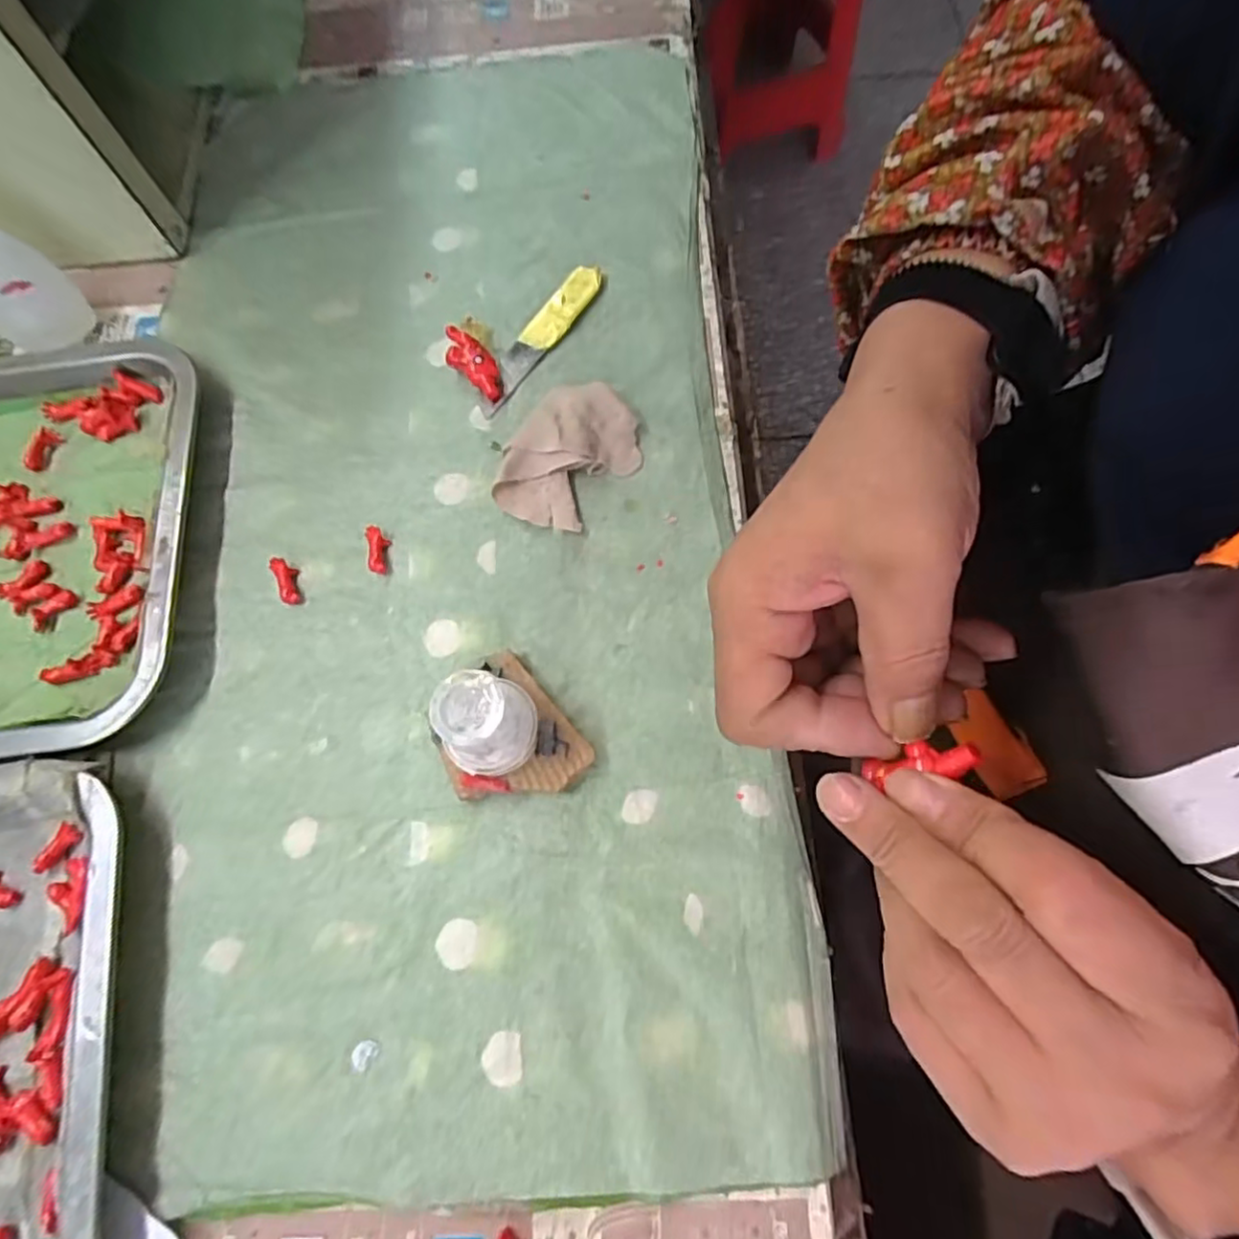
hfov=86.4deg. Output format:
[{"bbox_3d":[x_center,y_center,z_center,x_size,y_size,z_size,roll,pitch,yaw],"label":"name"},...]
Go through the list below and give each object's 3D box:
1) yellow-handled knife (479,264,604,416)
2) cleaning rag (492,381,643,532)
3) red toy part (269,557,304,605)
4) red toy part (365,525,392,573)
[{"bbox_3d":[-0.044,-0.150,0.348,0.020,0.008,0.101,34,75,13],"label":"yellow-handled knife"},{"bbox_3d":[-0.024,-0.080,0.319,0.056,0.016,0.075,28,74,11],"label":"cleaning rag"},{"bbox_3d":[-0.156,-0.018,0.309,0.010,0.006,0.024,-23,71,-6],"label":"red toy part"},{"bbox_3d":[-0.114,-0.033,0.313,0.010,0.007,0.023,-11,70,-2],"label":"red toy part"}]

